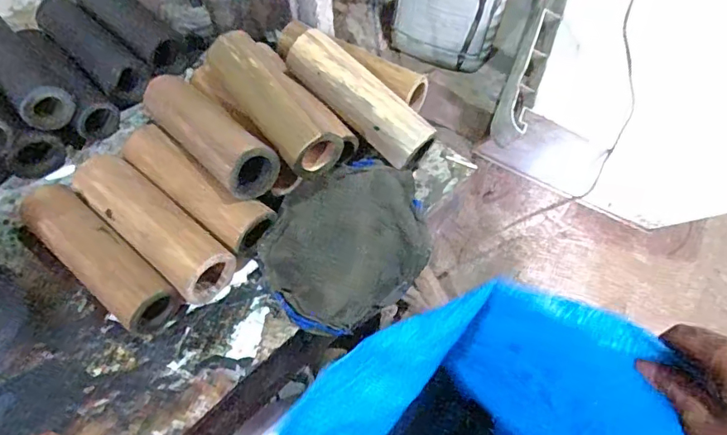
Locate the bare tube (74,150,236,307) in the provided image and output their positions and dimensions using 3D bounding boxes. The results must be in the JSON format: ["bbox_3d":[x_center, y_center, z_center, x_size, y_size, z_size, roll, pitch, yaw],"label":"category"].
[{"bbox_3d":[-0.202,0.008,0.487,0.182,0.053,0.058,33,64,24],"label":"bare tube"}]

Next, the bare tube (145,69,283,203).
[{"bbox_3d":[-0.155,-0.085,0.496,0.174,0.058,0.055,38,66,26],"label":"bare tube"}]

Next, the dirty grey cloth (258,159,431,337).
[{"bbox_3d":[-0.018,0.022,0.499,0.164,0.059,0.135,-35,60,-18],"label":"dirty grey cloth"}]

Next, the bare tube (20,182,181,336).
[{"bbox_3d":[-0.245,0.033,0.468,0.178,0.038,0.049,39,66,13],"label":"bare tube"}]

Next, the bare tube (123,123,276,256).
[{"bbox_3d":[-0.167,-0.029,0.502,0.175,0.046,0.054,33,64,24],"label":"bare tube"}]

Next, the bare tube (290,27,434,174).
[{"bbox_3d":[-0.009,-0.119,0.534,0.176,0.052,0.053,44,68,10],"label":"bare tube"}]

